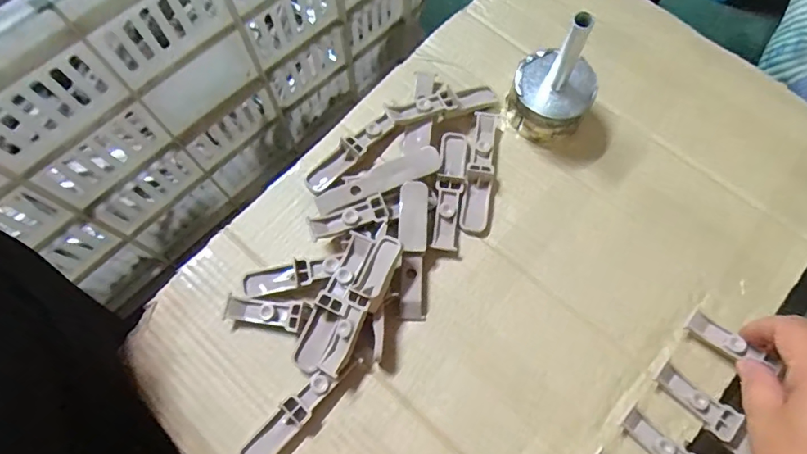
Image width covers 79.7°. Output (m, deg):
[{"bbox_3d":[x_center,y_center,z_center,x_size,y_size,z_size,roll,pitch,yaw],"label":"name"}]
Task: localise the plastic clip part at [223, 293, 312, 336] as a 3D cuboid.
[{"bbox_3d":[-0.096,0.062,0.342,0.074,0.013,0.021,3,68,13],"label":"plastic clip part"}]

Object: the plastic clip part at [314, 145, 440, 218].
[{"bbox_3d":[-0.018,-0.037,0.364,0.098,0.007,0.025,-23,70,-6],"label":"plastic clip part"}]

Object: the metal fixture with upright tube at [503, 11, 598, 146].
[{"bbox_3d":[0.114,-0.110,0.357,0.062,0.102,0.056,31,74,12],"label":"metal fixture with upright tube"}]

